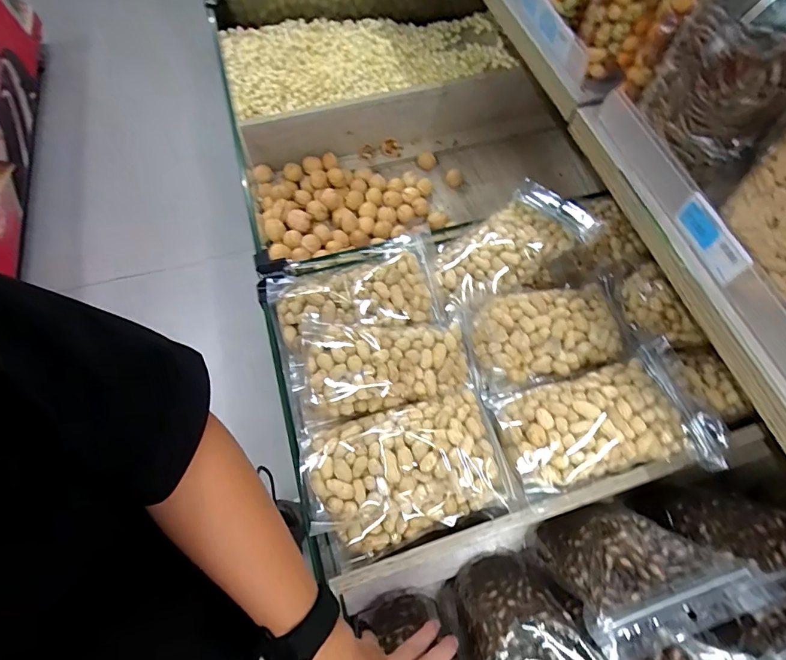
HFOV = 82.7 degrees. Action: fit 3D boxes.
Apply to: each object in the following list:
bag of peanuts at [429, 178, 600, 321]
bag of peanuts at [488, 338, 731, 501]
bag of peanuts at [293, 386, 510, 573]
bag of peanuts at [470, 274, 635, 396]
[{"bbox_3d":[0.151,-0.118,0.593,0.229,0.038,0.127,-31,68,-15],"label":"bag of peanuts"},{"bbox_3d":[0.231,0.098,0.477,0.229,0.044,0.136,-15,65,-8],"label":"bag of peanuts"},{"bbox_3d":[0.013,0.149,0.471,0.206,0.073,0.134,-15,65,-8],"label":"bag of peanuts"},{"bbox_3d":[0.200,-0.006,0.532,0.211,0.041,0.112,-15,65,-8],"label":"bag of peanuts"}]

